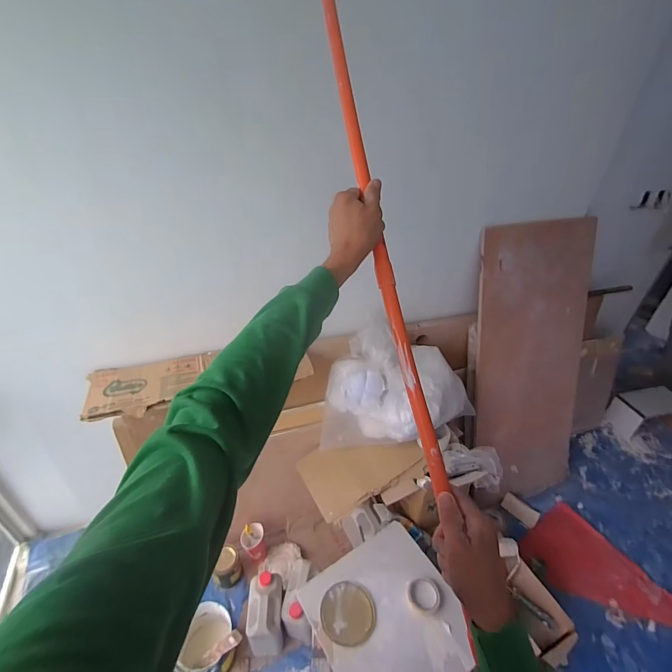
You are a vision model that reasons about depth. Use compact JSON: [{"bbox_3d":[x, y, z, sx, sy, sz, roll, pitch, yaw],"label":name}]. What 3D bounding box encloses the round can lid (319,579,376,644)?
[{"bbox_3d":[0.035,0.800,1.068,0.150,0.006,0.146,0,50,0],"label":"round can lid"}]

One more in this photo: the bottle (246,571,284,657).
[{"bbox_3d":[-0.239,0.933,1.235,0.119,0.191,0.183,-3,37,-8],"label":"bottle"}]

